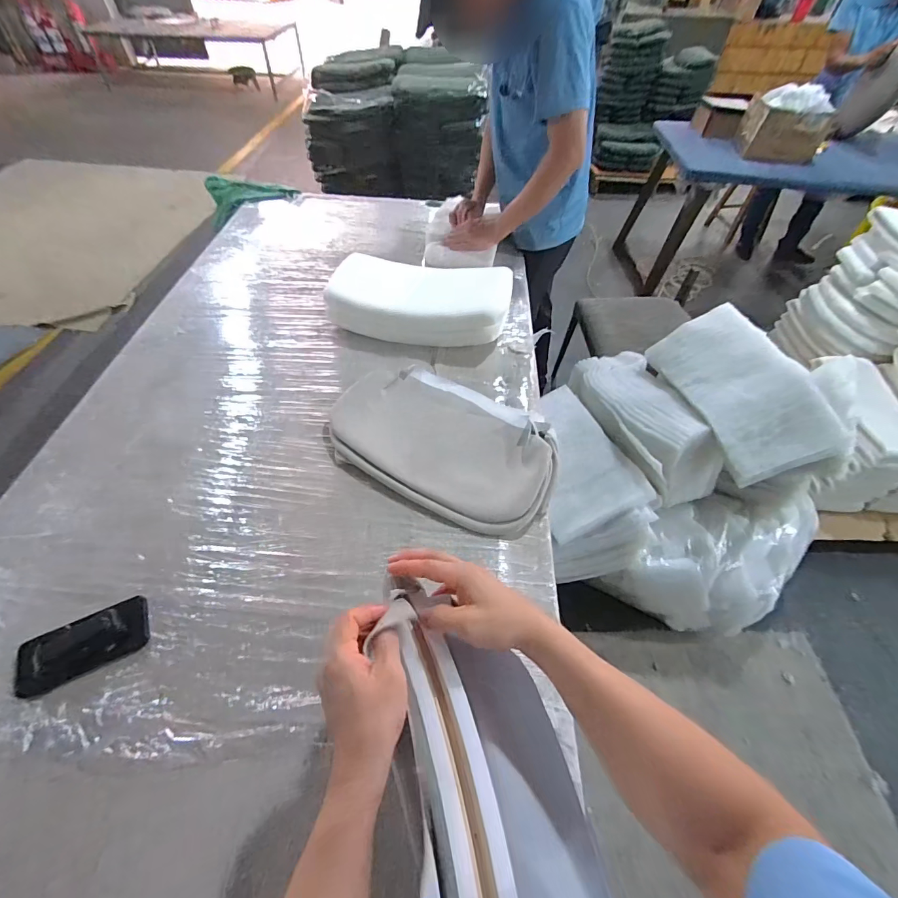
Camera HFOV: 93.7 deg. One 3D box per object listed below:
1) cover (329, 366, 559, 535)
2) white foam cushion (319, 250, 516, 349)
[{"bbox_3d":[-0.015,-0.024,0.858,0.474,0.041,0.312,20,54,14],"label":"cover"},{"bbox_3d":[-0.073,-0.368,1.057,0.447,0.116,0.195,8,52,5],"label":"white foam cushion"}]

